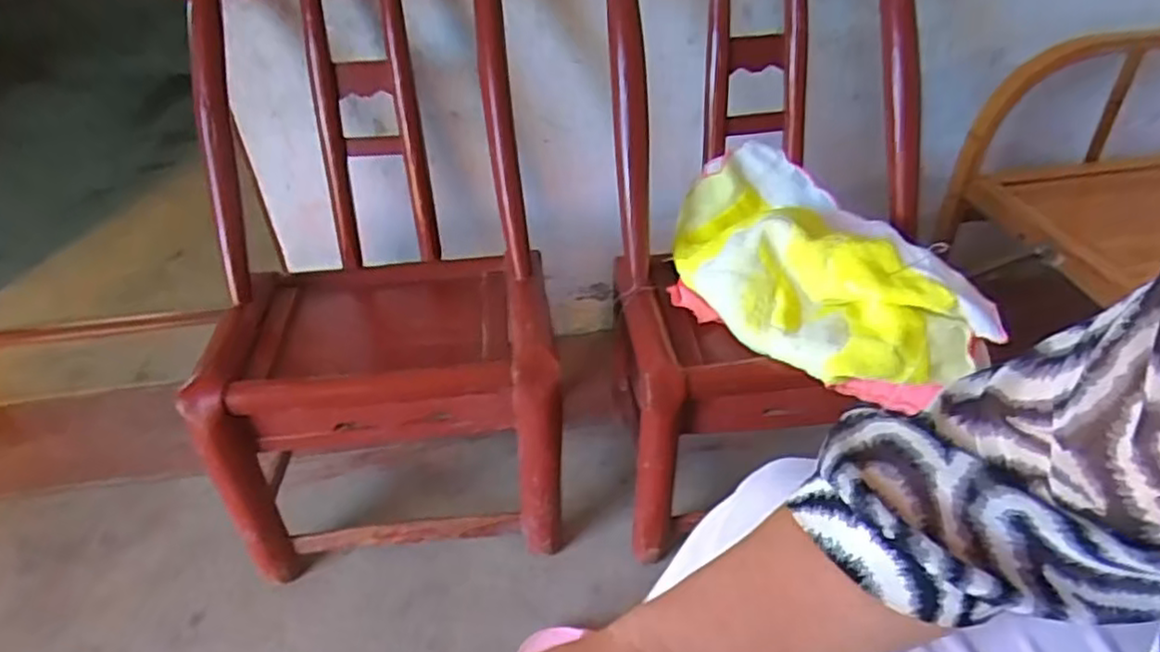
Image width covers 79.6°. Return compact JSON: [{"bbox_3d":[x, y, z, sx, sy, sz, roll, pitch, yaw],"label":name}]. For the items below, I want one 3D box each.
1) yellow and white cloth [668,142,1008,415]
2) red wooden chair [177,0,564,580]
[{"bbox_3d":[0.250,-0.058,0.775,0.212,0.139,0.336,-15,40,-20],"label":"yellow and white cloth"},{"bbox_3d":[-0.225,-0.063,0.796,0.360,0.589,0.350,-5,39,-5],"label":"red wooden chair"}]

